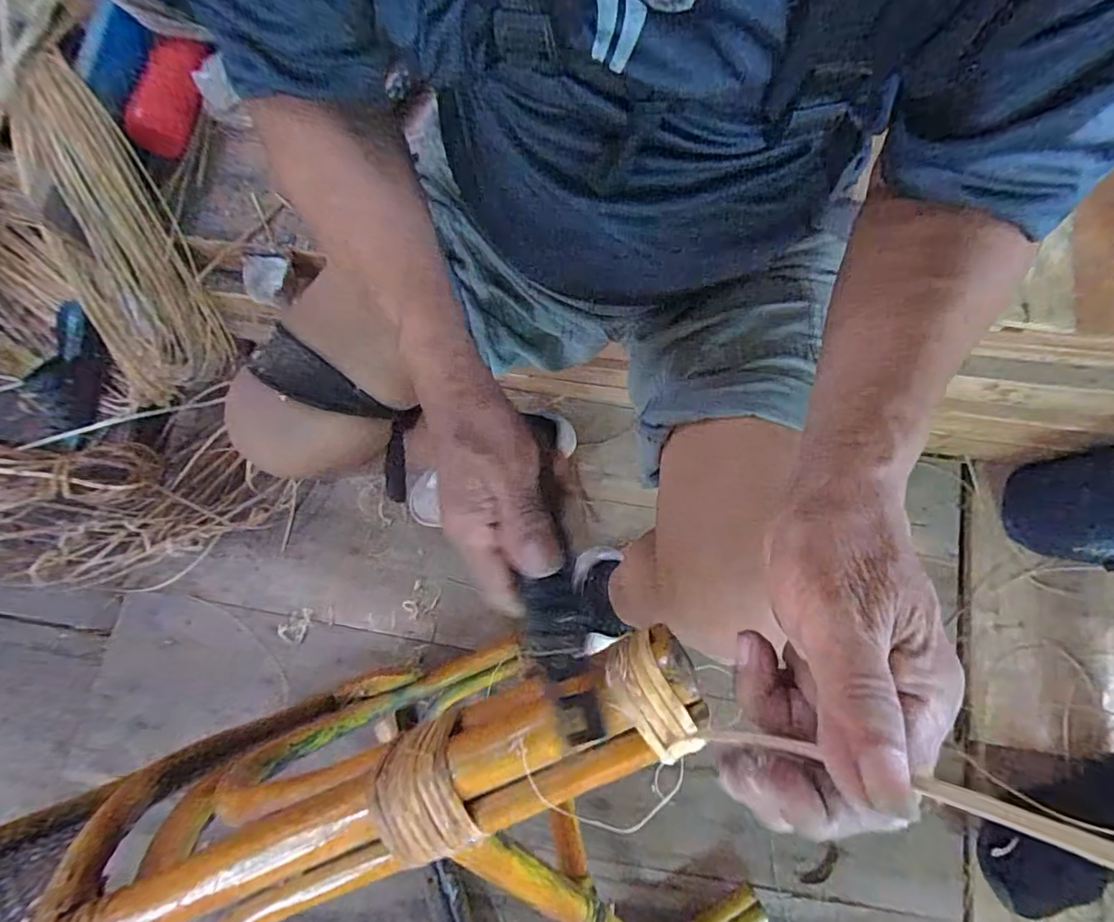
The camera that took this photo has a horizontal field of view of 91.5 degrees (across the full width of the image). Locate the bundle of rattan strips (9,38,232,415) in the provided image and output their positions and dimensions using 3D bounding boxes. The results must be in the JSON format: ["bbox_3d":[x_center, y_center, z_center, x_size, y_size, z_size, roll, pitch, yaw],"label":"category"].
[{"bbox_3d":[-0.483,-0.215,0.624,0.146,0.376,0.145,7,43,1],"label":"bundle of rattan strips"}]

